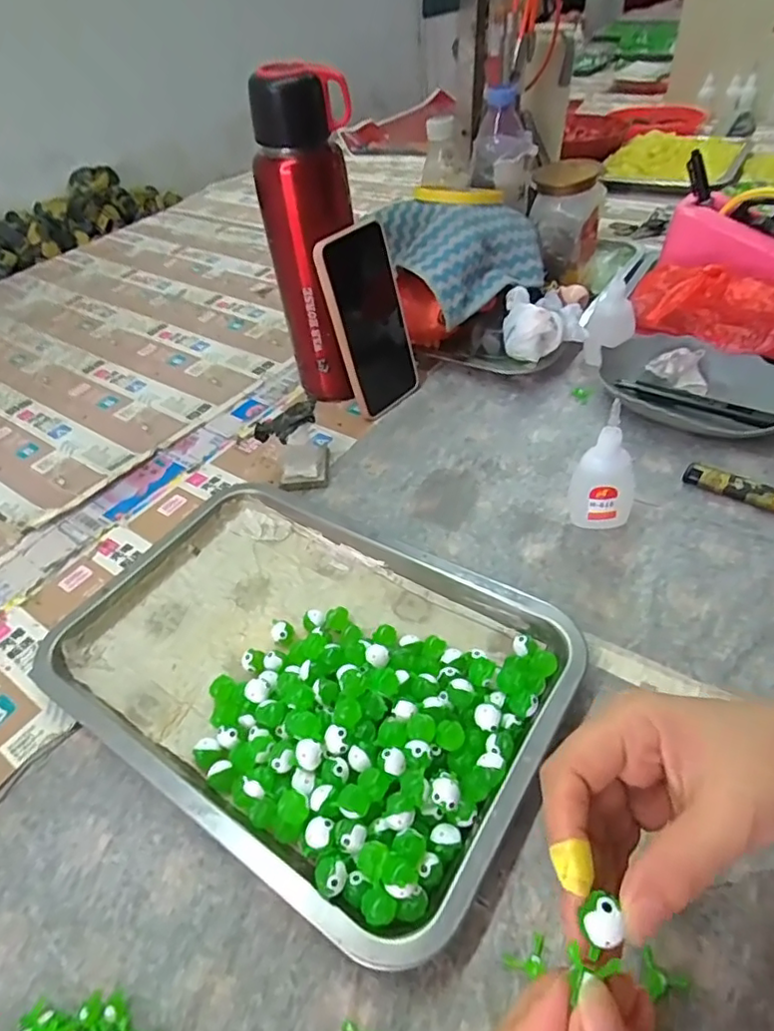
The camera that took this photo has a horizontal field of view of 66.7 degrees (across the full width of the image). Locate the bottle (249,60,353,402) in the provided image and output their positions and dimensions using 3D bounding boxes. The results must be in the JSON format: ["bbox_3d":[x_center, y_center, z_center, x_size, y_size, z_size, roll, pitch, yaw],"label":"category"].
[{"bbox_3d":[-0.061,-0.233,0.528,0.072,0.267,0.065,32,56,32],"label":"bottle"}]

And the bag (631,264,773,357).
[{"bbox_3d":[0.321,-0.188,0.547,0.180,0.067,0.065,17,50,22],"label":"bag"}]

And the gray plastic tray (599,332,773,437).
[{"bbox_3d":[0.274,-0.114,0.528,0.165,0.034,0.107,32,56,32],"label":"gray plastic tray"}]

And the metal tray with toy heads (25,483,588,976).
[{"bbox_3d":[-0.056,0.084,0.370,0.304,0.037,0.210,23,52,27],"label":"metal tray with toy heads"}]

